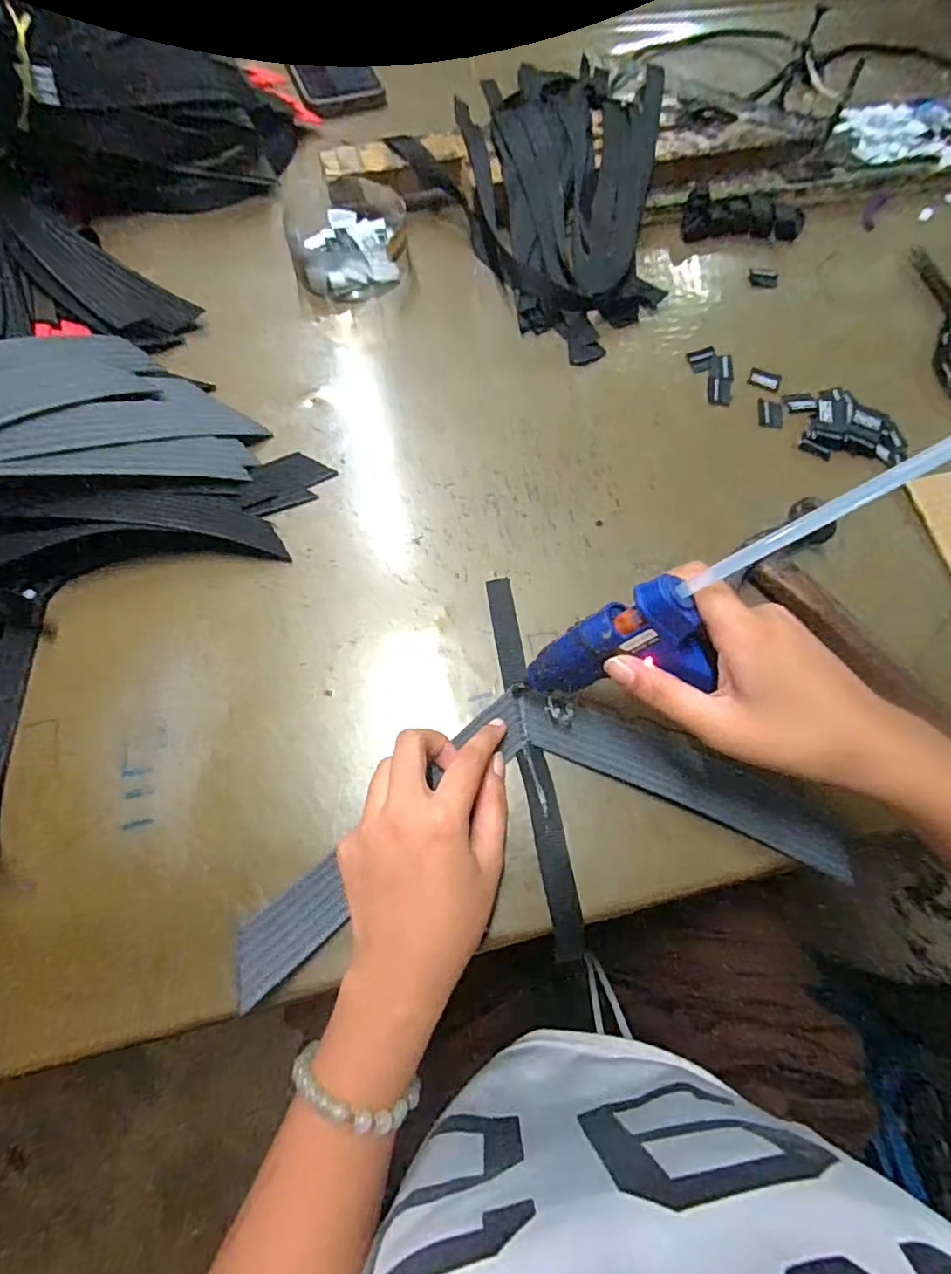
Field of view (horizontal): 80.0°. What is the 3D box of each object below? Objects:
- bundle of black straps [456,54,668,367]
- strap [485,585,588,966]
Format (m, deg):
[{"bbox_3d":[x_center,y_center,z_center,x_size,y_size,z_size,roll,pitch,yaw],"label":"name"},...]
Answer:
[{"bbox_3d":[0.079,-0.376,0.481,0.177,0.061,0.306,-1,69,-2],"label":"bundle of black straps"},{"bbox_3d":[0.034,0.065,0.340,0.017,0.007,0.225,-8,69,-5],"label":"strap"}]

